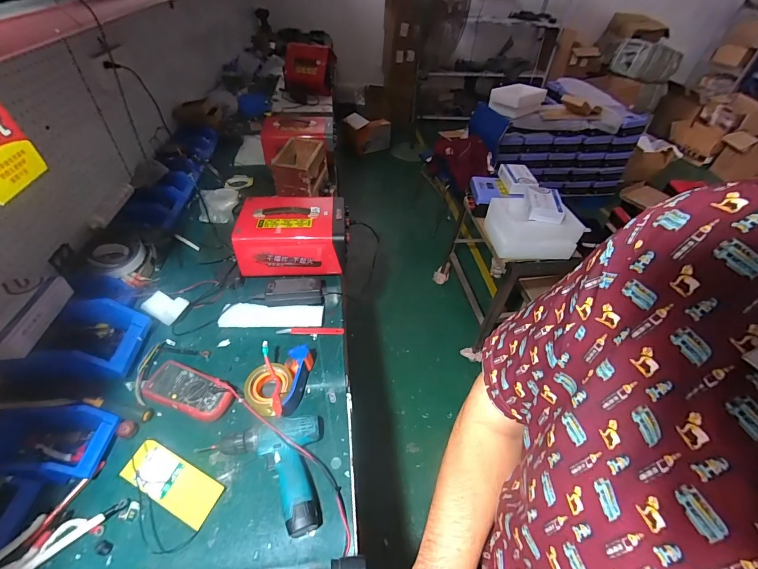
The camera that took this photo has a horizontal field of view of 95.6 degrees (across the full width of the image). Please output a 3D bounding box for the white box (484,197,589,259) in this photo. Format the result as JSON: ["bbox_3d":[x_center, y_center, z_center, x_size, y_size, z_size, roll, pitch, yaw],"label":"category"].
[{"bbox_3d":[0.632,-0.240,1.429,0.362,0.141,0.240,0,44,-4],"label":"white box"}]

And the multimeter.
[{"bbox_3d":[-0.401,0.233,0.739,0.189,0.050,0.086,16,45,11],"label":"multimeter"}]

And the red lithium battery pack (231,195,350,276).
[{"bbox_3d":[-0.252,-0.158,1.042,0.308,0.151,0.231,-2,44,-6],"label":"red lithium battery pack"}]

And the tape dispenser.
[{"bbox_3d":[-0.221,0.207,0.751,0.113,0.067,0.166,12,45,8],"label":"tape dispenser"}]

